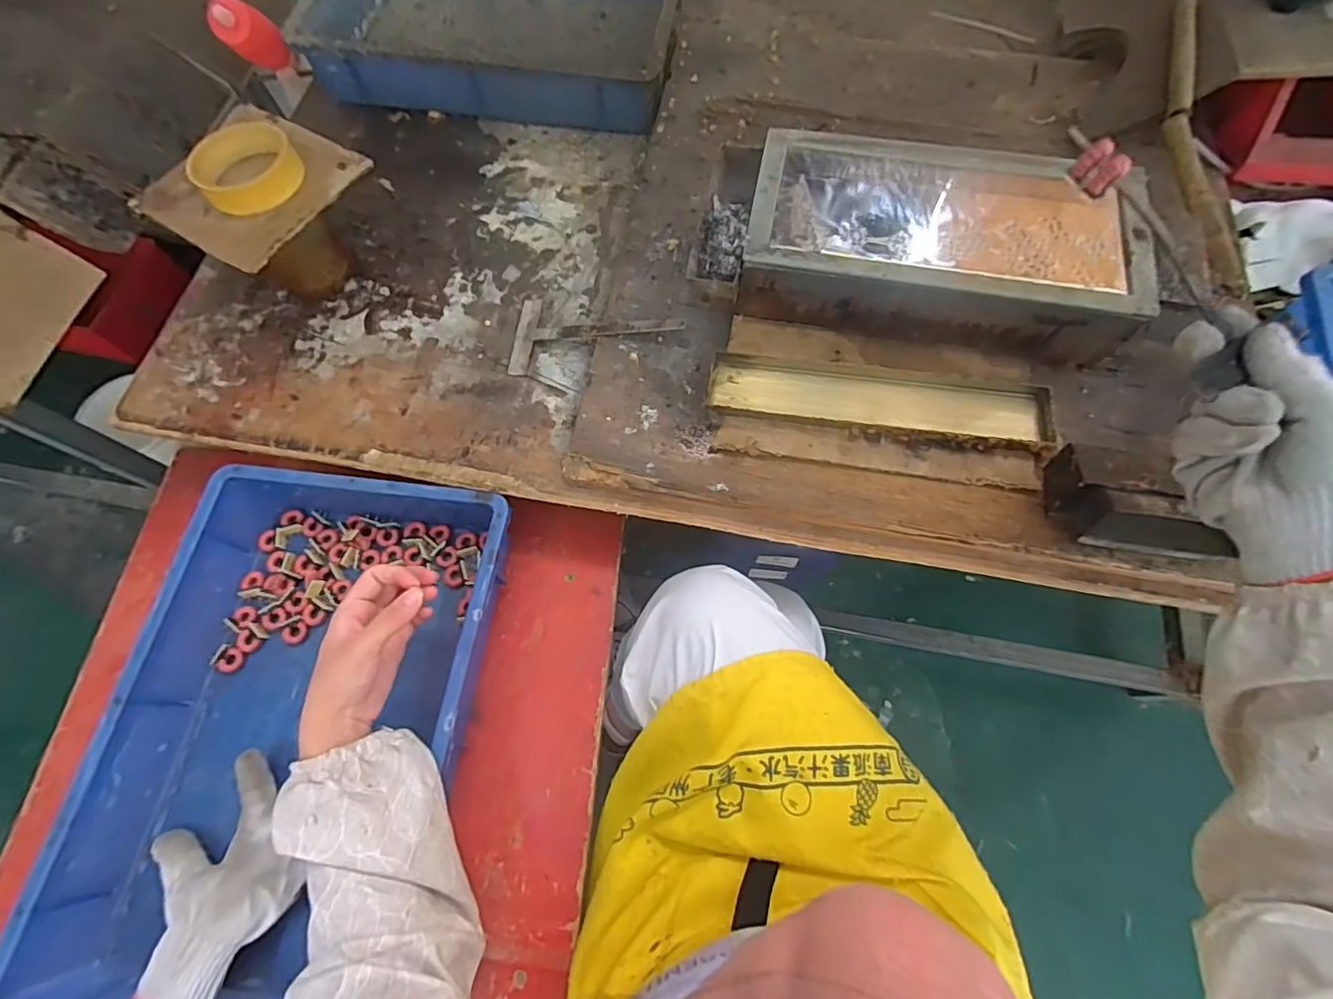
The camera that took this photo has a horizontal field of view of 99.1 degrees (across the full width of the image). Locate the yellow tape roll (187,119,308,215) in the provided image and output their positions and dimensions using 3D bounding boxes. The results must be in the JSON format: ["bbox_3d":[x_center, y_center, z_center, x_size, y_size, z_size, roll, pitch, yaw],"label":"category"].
[{"bbox_3d":[-0.378,-0.297,0.511,0.084,0.031,0.084,0,68,1],"label":"yellow tape roll"}]

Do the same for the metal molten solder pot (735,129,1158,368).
[{"bbox_3d":[0.243,-0.234,0.529,0.330,0.086,0.173,11,69,6],"label":"metal molten solder pot"}]

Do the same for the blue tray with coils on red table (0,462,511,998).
[{"bbox_3d":[-0.312,0.193,0.495,0.281,0.087,0.427,7,69,4],"label":"blue tray with coils on red table"}]

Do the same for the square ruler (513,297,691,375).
[{"bbox_3d":[-0.070,-0.165,0.565,0.174,0.012,0.091,2,68,16],"label":"square ruler"}]

